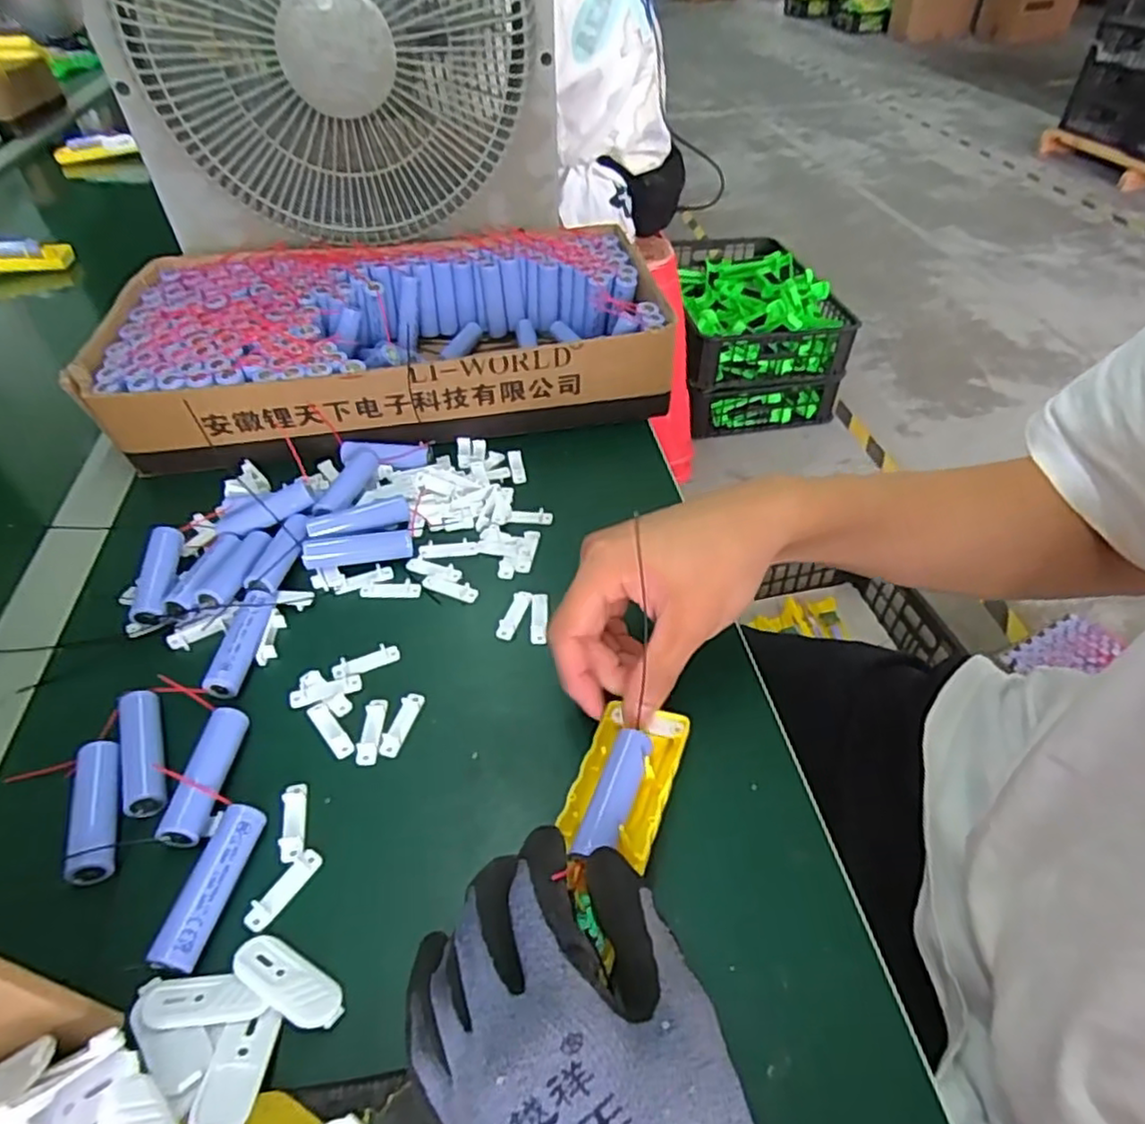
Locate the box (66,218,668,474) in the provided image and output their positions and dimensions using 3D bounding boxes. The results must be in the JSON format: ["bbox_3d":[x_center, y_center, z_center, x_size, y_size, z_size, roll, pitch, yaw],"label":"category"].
[{"bbox_3d":[-0.148,-0.186,0.577,0.414,0.083,0.219,-9,45,-7],"label":"box"}]

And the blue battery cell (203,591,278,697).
[{"bbox_3d":[-0.188,0.045,0.392,0.017,0.016,0.066,0,45,3],"label":"blue battery cell"}]

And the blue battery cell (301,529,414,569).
[{"bbox_3d":[-0.136,-0.009,0.439,0.065,0.021,0.018,-14,46,-11],"label":"blue battery cell"}]

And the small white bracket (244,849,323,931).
[{"bbox_3d":[-0.126,0.143,0.301,0.011,0.004,0.037,22,50,23],"label":"small white bracket"}]

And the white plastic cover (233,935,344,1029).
[{"bbox_3d":[-0.113,0.166,0.273,0.050,0.004,0.019,20,49,21],"label":"white plastic cover"}]

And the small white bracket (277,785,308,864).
[{"bbox_3d":[-0.130,0.120,0.321,0.011,0.004,0.036,-10,45,-7],"label":"small white bracket"}]

